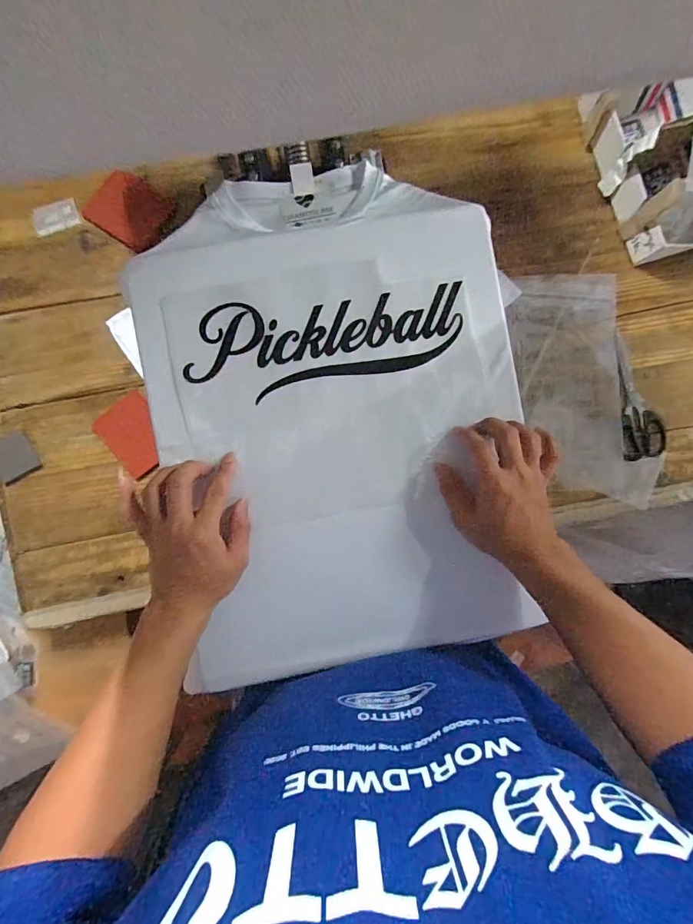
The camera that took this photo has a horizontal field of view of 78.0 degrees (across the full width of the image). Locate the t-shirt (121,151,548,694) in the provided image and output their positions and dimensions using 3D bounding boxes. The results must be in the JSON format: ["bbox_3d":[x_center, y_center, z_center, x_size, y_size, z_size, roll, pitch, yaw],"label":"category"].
[{"bbox_3d":[-0.008,-0.065,0.464,0.372,0.059,0.530,-9,90,-4],"label":"t-shirt"}]

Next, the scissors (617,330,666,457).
[{"bbox_3d":[0.409,-0.091,0.599,0.057,0.010,0.174,-11,90,-4],"label":"scissors"}]

